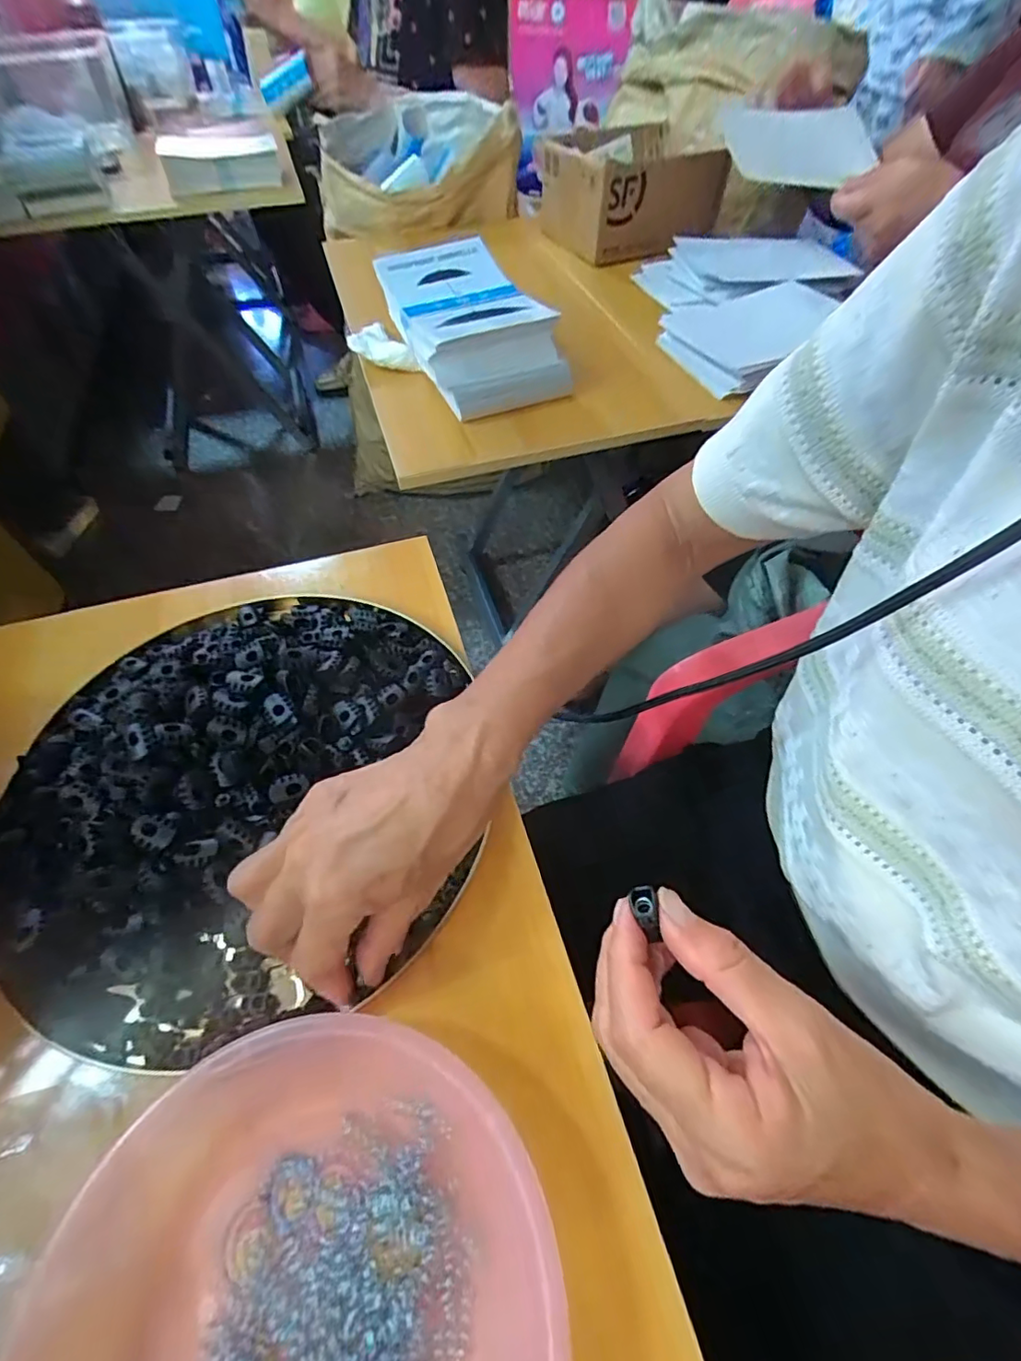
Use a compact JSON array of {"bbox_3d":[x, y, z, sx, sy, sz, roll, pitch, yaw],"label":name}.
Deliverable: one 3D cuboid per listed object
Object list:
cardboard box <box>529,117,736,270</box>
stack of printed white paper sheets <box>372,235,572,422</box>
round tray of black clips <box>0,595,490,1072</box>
[{"bbox_3d":[0.165,-0.662,0.750,0.207,0.103,0.155,-31,60,-20],"label":"cardboard box"},{"bbox_3d":[-0.043,-0.353,0.548,0.134,0.077,0.186,-21,57,-14],"label":"stack of printed white paper sheets"},{"bbox_3d":[-0.164,0.048,0.331,0.267,0.058,0.284,-8,54,-6],"label":"round tray of black clips"}]

